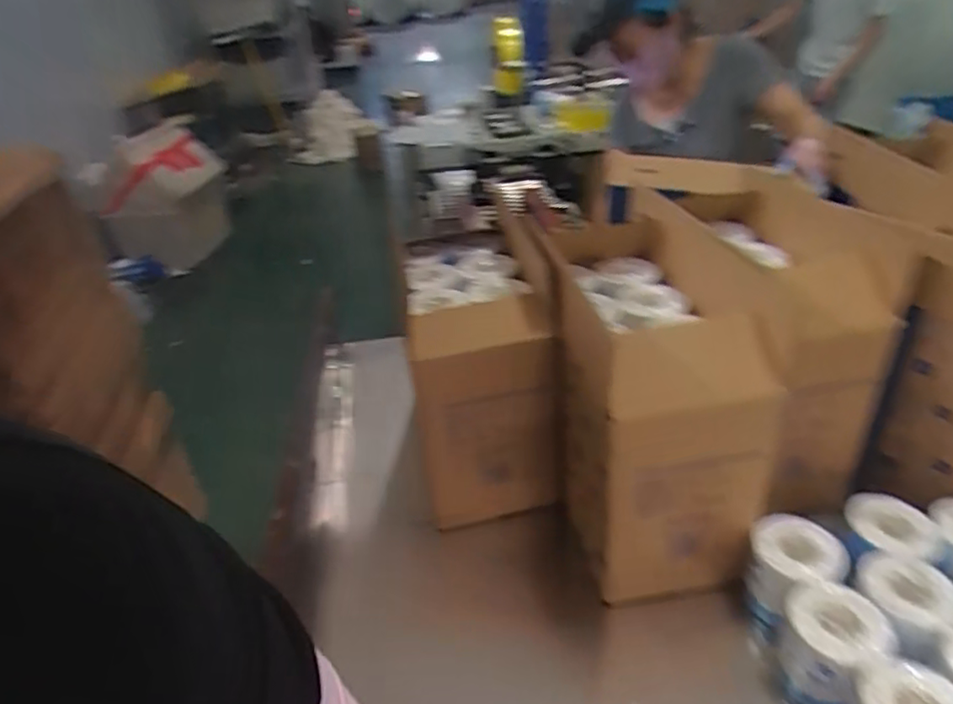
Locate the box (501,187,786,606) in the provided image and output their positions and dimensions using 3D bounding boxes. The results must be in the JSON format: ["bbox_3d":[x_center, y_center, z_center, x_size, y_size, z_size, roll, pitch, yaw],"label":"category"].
[{"bbox_3d":[0.232,0.062,0.897,0.223,0.377,0.393,-7,32,-3],"label":"box"}]

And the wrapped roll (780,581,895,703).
[{"bbox_3d":[0.408,0.350,0.713,0.101,0.125,0.097,-4,32,2],"label":"wrapped roll"}]

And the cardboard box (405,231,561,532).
[{"bbox_3d":[-0.006,0.029,1.048,0.204,0.340,0.364,-8,32,-5],"label":"cardboard box"}]

